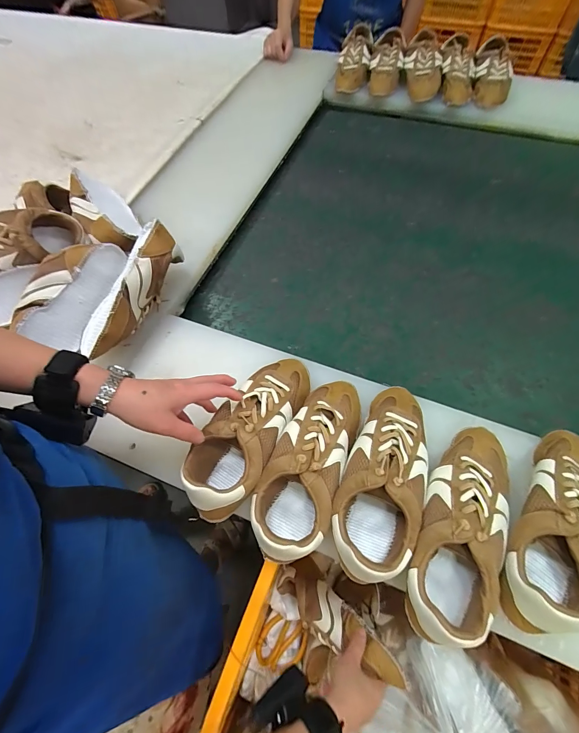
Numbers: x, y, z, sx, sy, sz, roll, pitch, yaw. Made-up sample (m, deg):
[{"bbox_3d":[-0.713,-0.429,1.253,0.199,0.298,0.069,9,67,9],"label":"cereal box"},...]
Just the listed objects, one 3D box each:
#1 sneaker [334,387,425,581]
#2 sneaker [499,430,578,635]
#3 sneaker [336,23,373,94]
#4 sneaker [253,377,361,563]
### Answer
[{"bbox_3d":[0.116,0.123,0.392,0.089,0.070,0.232,22,66,13],"label":"sneaker"},{"bbox_3d":[0.303,0.171,0.366,0.086,0.067,0.230,34,69,18],"label":"sneaker"},{"bbox_3d":[0.186,-0.879,0.943,0.088,0.094,0.260,8,63,5],"label":"sneaker"},{"bbox_3d":[0.025,0.111,0.407,0.086,0.069,0.231,19,65,11],"label":"sneaker"}]

